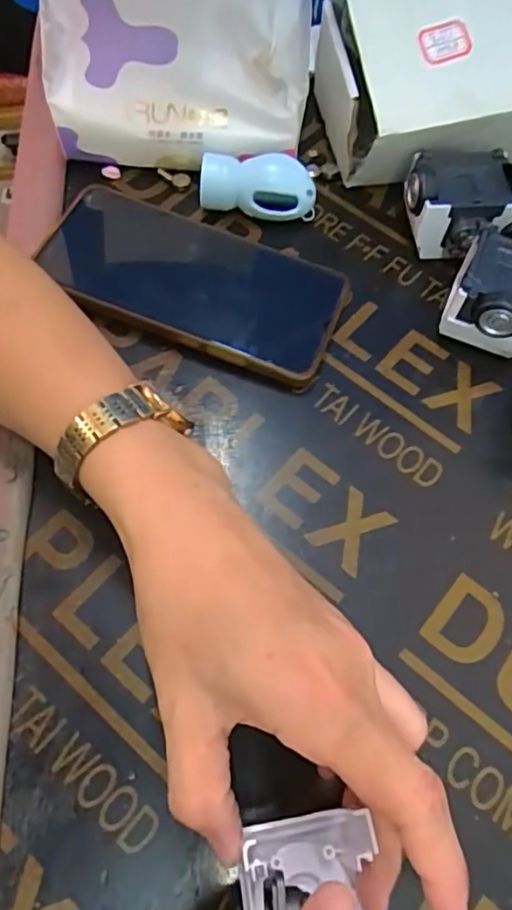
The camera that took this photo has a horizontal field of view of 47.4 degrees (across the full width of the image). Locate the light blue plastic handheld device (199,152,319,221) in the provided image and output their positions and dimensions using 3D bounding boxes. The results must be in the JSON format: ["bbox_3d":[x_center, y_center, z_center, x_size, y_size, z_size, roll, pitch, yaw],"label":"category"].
[{"bbox_3d":[0.001,-0.157,0.344,0.066,0.031,0.023,3,64,-1],"label":"light blue plastic handheld device"}]

